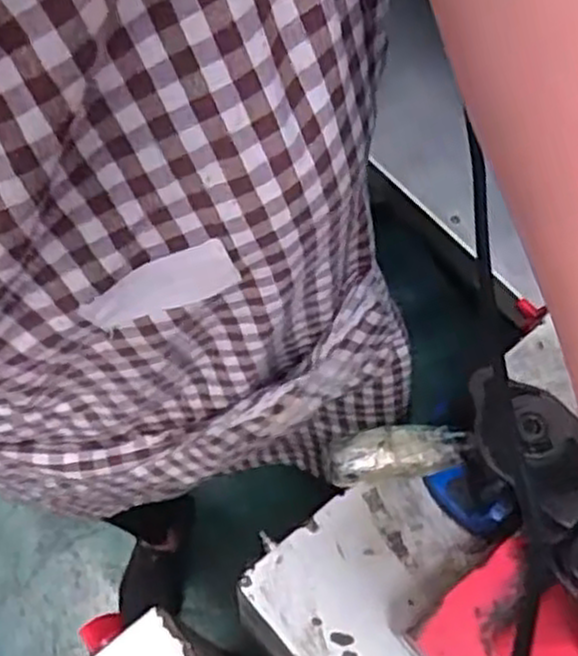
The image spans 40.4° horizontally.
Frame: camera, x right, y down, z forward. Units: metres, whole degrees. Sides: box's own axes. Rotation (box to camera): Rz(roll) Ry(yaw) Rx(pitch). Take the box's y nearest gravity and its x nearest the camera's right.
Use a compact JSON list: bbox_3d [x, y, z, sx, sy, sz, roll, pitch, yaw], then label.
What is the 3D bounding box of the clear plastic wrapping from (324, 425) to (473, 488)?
[{"bbox_3d":[0.068,0.077,0.489,0.090,0.017,0.031,-9,64,-4],"label":"clear plastic wrapping"}]

